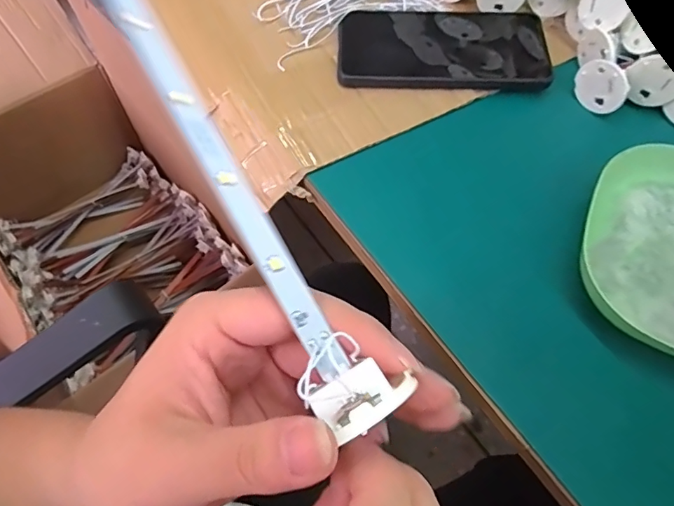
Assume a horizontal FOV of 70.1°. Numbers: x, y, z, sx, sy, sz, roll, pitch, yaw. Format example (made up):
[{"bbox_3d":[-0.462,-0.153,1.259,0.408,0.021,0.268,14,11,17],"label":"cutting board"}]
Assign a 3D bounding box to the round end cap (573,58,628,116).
[{"bbox_3d":[0.192,-0.121,0.352,0.009,0.035,0.037,-39,71,-20],"label":"round end cap"}]

